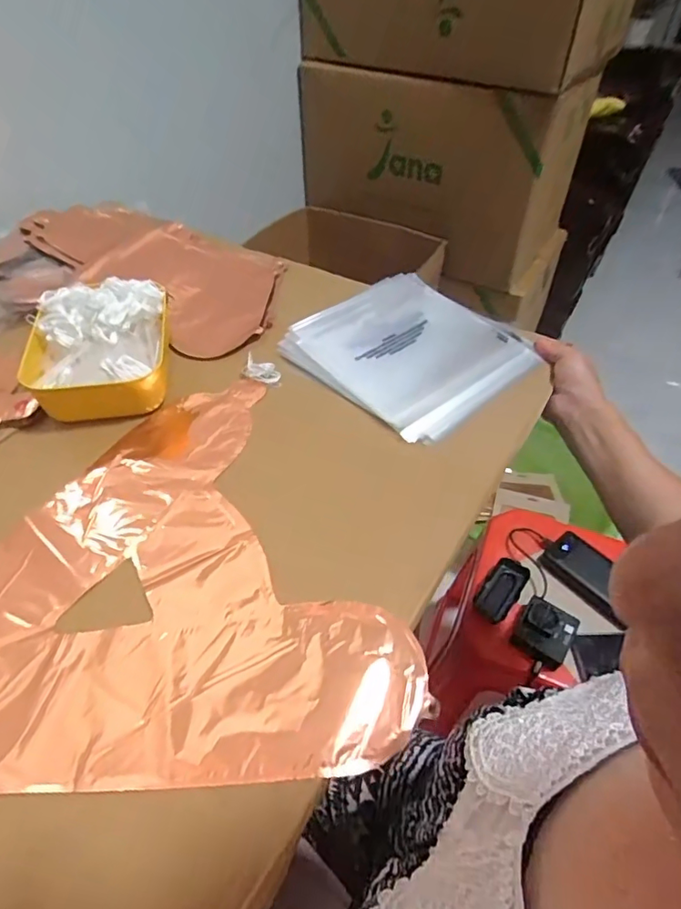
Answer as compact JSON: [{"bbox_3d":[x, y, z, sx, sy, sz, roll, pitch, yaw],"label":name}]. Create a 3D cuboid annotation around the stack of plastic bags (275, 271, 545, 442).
[{"bbox_3d":[0.080,-0.127,0.605,0.212,0.031,0.236,-37,59,-27],"label":"stack of plastic bags"}]

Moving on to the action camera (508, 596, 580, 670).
[{"bbox_3d":[0.288,0.251,0.721,0.069,0.037,0.082,27,53,23],"label":"action camera"}]

